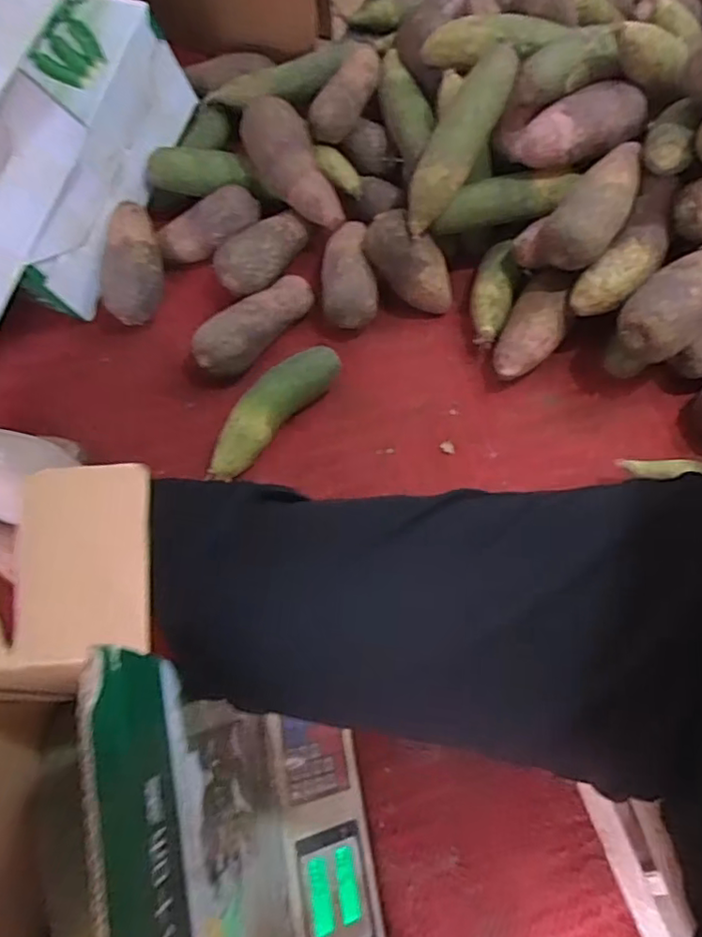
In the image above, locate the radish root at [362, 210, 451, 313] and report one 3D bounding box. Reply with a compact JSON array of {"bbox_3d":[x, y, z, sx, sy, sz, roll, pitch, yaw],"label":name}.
[{"bbox_3d":[0.074,-0.248,0.744,0.138,0.069,0.060,42,72,-24],"label":"radish root"}]

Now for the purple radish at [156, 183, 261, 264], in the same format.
[{"bbox_3d":[-0.186,-0.314,0.786,0.140,0.045,0.057,-27,70,12],"label":"purple radish"}]

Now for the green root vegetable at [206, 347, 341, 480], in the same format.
[{"bbox_3d":[-0.094,-0.069,0.703,0.058,0.050,0.202,41,75,15],"label":"green root vegetable"}]

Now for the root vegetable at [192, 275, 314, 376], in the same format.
[{"bbox_3d":[-0.118,-0.176,0.746,0.064,0.062,0.167,40,75,14],"label":"root vegetable"}]

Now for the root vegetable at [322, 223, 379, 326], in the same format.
[{"bbox_3d":[-0.004,-0.245,0.767,0.067,0.062,0.153,-5,70,-1],"label":"root vegetable"}]

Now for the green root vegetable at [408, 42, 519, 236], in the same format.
[{"bbox_3d":[0.123,-0.370,0.679,0.053,0.042,0.218,29,92,11],"label":"green root vegetable"}]

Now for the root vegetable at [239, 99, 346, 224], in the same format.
[{"bbox_3d":[-0.070,-0.384,0.771,0.075,0.055,0.176,-35,86,-11],"label":"root vegetable"}]

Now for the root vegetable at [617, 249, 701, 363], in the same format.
[{"bbox_3d":[0.367,-0.189,0.654,0.174,0.060,0.079,-40,73,4],"label":"root vegetable"}]

